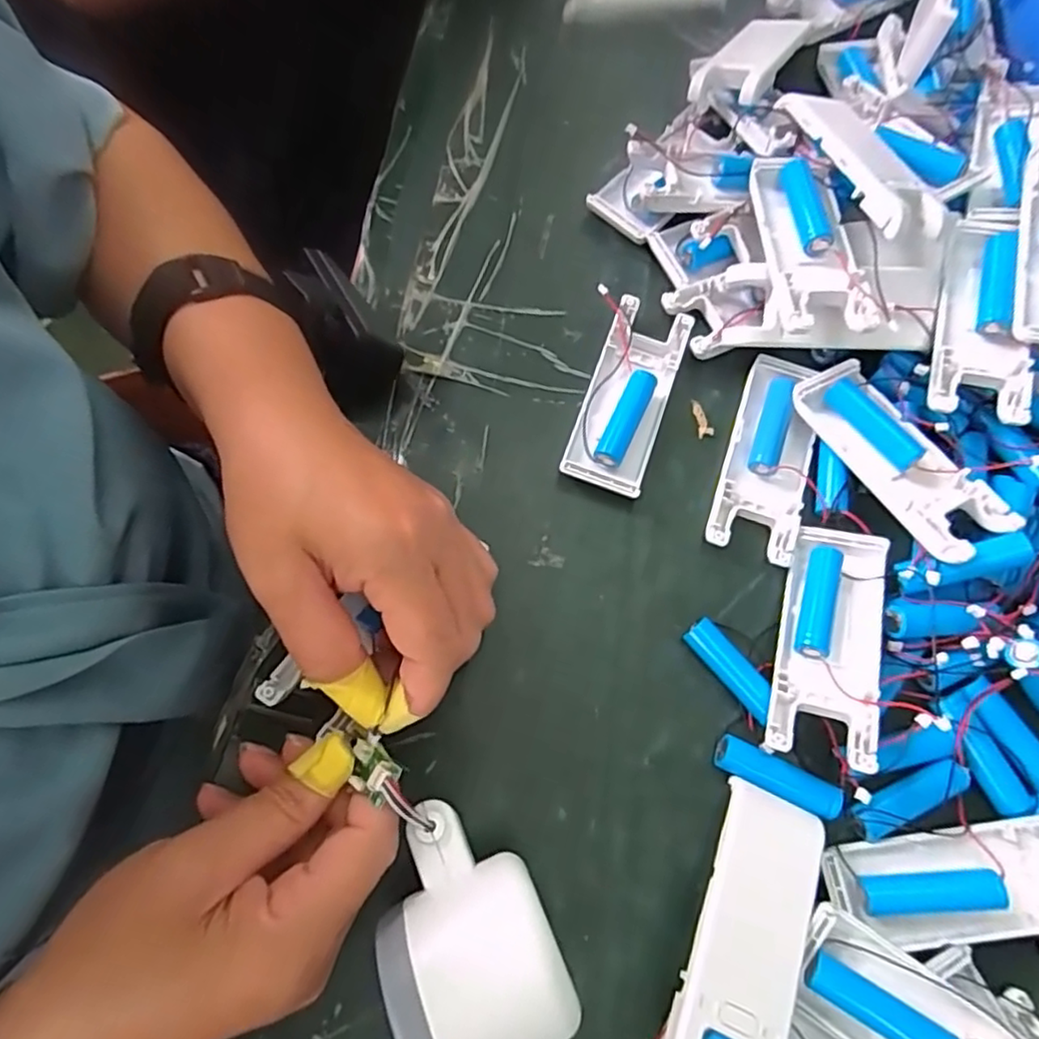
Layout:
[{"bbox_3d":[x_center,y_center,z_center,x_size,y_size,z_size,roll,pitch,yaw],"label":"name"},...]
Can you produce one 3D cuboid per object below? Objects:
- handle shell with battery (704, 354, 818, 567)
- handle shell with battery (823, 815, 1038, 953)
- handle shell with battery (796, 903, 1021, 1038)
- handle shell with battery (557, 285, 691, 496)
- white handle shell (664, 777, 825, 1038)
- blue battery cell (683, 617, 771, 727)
[{"bbox_3d":[0.122,-0.030,0.312,0.040,0.017,0.102,19,72,4],"label":"handle shell with battery"},{"bbox_3d":[0.176,0.142,0.249,0.099,0.019,0.040,-8,72,-5],"label":"handle shell with battery"},{"bbox_3d":[0.149,0.188,0.229,0.099,0.021,0.038,30,77,25],"label":"handle shell with battery"},{"bbox_3d":[0.053,-0.061,0.320,0.043,0.015,0.101,17,72,3],"label":"handle shell with battery"},{"bbox_3d":[0.086,0.156,0.241,0.039,0.011,0.102,26,60,6],"label":"white handle shell"},{"bbox_3d":[0.092,0.065,0.282,0.012,0.014,0.048,-39,77,-14],"label":"blue battery cell"}]

